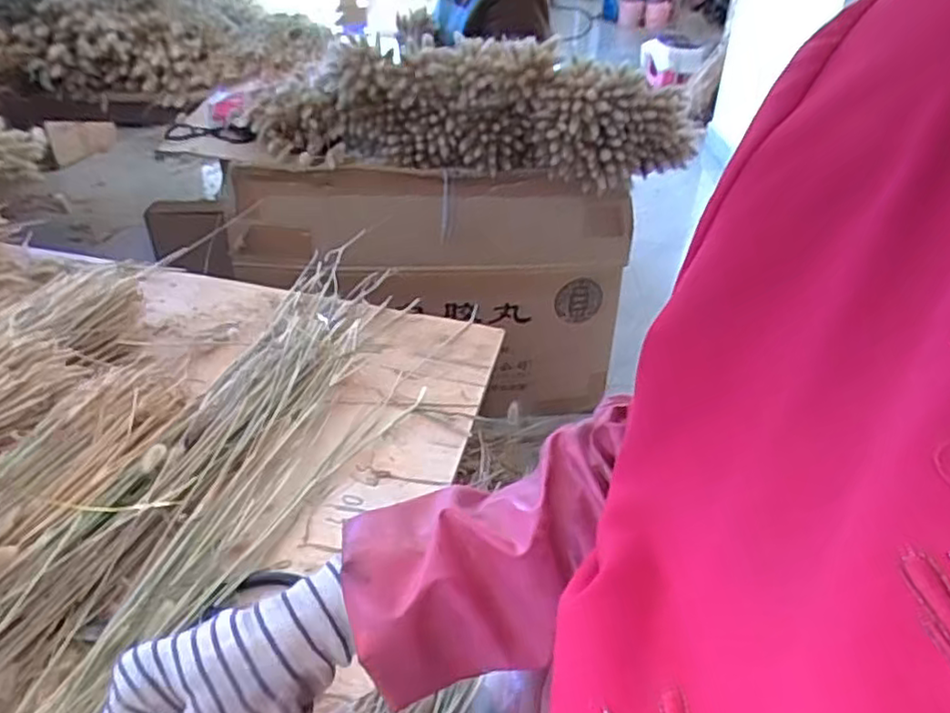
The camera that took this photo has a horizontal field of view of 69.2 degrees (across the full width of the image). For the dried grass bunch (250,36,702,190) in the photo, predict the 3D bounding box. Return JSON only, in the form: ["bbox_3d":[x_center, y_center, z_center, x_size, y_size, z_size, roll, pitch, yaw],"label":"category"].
[{"bbox_3d":[0.012,-0.391,1.131,0.688,0.228,0.139,-3,35,-9],"label":"dried grass bunch"}]

